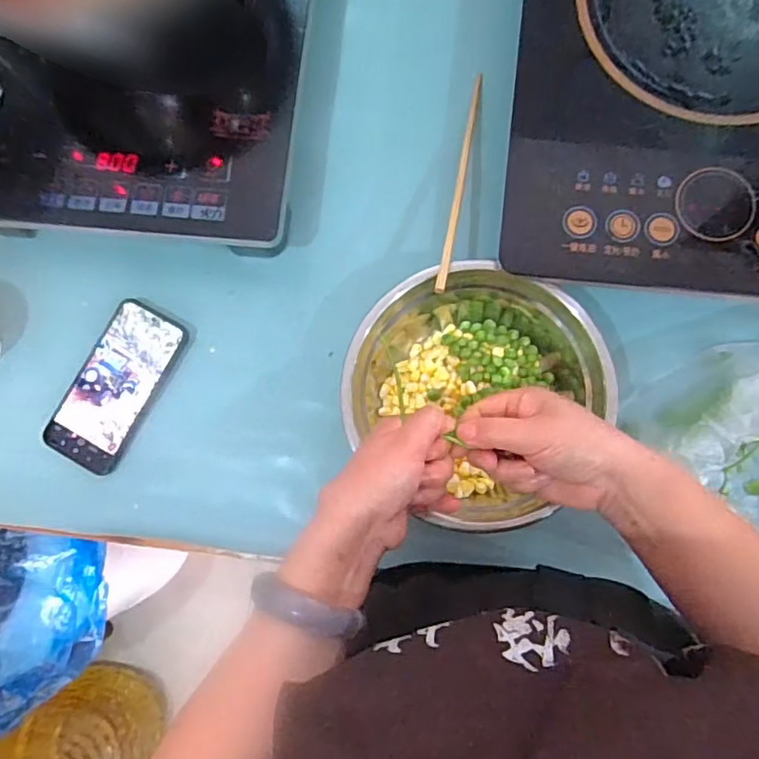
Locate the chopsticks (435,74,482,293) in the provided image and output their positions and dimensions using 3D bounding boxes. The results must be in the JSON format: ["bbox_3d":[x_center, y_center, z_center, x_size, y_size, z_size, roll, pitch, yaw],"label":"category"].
[{"bbox_3d":[0.073,-0.182,0.512,0.008,0.010,0.250,10,64,4],"label":"chopsticks"}]

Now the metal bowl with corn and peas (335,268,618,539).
[{"bbox_3d":[0.077,0.011,0.494,0.202,0.077,0.205,0,82,3],"label":"metal bowl with corn and peas"}]

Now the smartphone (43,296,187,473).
[{"bbox_3d":[-0.243,0.006,0.537,0.075,0.014,0.153,28,84,6],"label":"smartphone"}]

